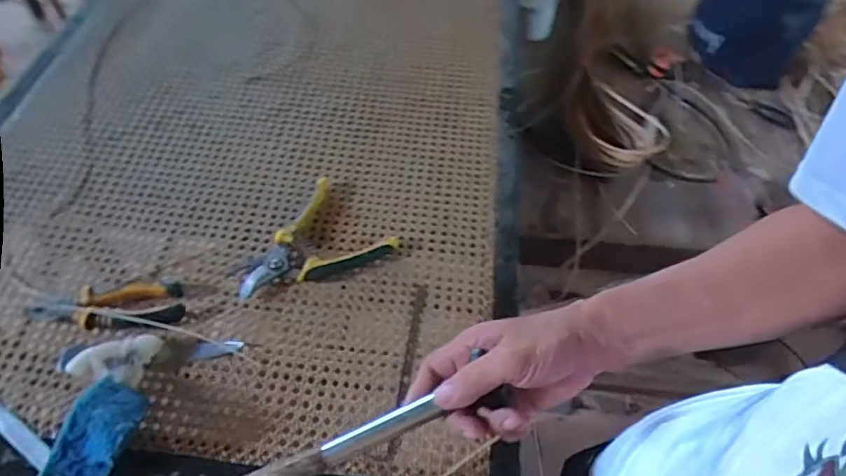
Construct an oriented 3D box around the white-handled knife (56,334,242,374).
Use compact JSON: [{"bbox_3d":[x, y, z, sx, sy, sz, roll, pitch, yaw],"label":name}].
[{"bbox_3d":[-0.285,0.120,0.550,0.180,0.026,0.035,-3,55,-3],"label":"white-handled knife"}]

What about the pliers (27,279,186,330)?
[{"bbox_3d":[-0.343,0.075,0.578,0.155,0.018,0.055,-6,55,-4],"label":"pliers"}]

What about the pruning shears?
[{"bbox_3d":[-0.135,0.016,0.627,0.142,0.018,0.170,36,62,22],"label":"pruning shears"}]

